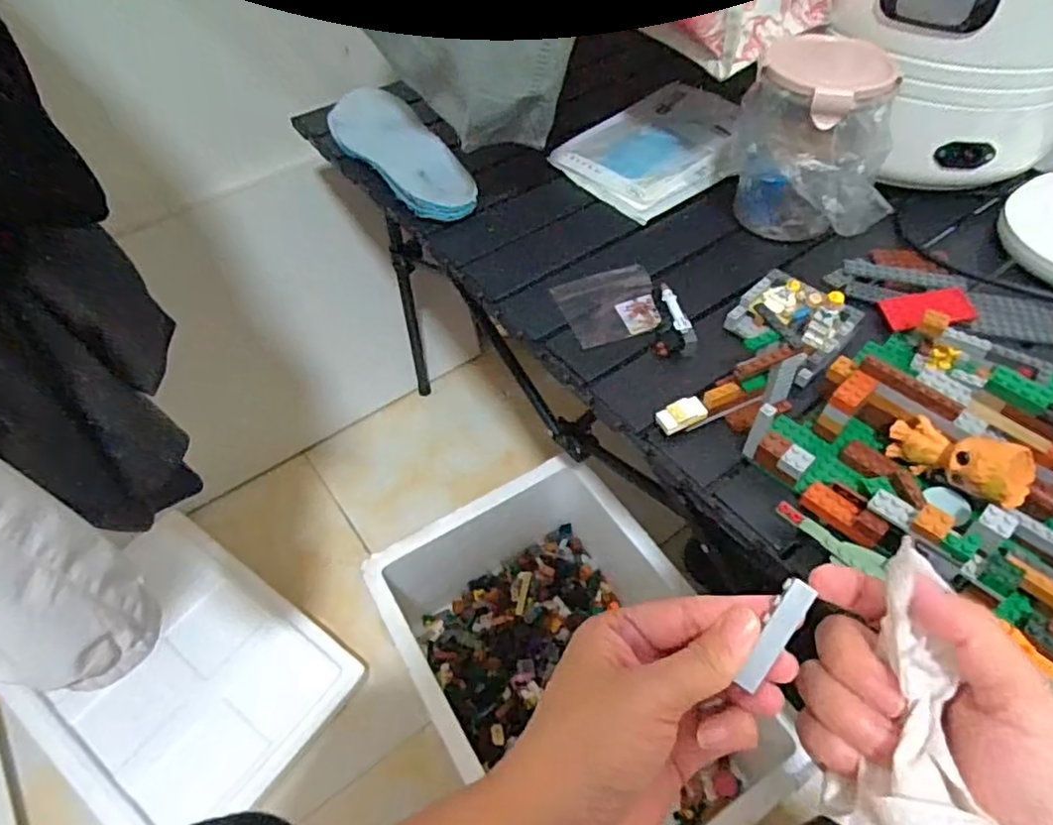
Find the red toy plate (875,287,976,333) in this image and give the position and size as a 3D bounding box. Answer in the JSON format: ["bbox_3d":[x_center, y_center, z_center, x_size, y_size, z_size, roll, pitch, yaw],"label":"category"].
[{"bbox_3d":[0.317,-0.082,0.508,0.067,0.008,0.030,-13,65,4],"label":"red toy plate"}]

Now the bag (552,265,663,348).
[{"bbox_3d":[0.071,-0.091,0.538,0.079,0.006,0.075,-15,52,-11],"label":"bag"}]

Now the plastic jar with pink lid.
[{"bbox_3d":[0.237,-0.220,0.544,0.114,0.132,0.109,-1,50,1],"label":"plastic jar with pink lid"}]

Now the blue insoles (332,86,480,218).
[{"bbox_3d":[-0.137,-0.277,0.679,0.088,0.016,0.272,-24,54,-17],"label":"blue insoles"}]

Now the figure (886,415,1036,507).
[{"bbox_3d":[0.262,0.027,0.395,0.037,0.035,0.075,-29,31,-20],"label":"figure"}]

